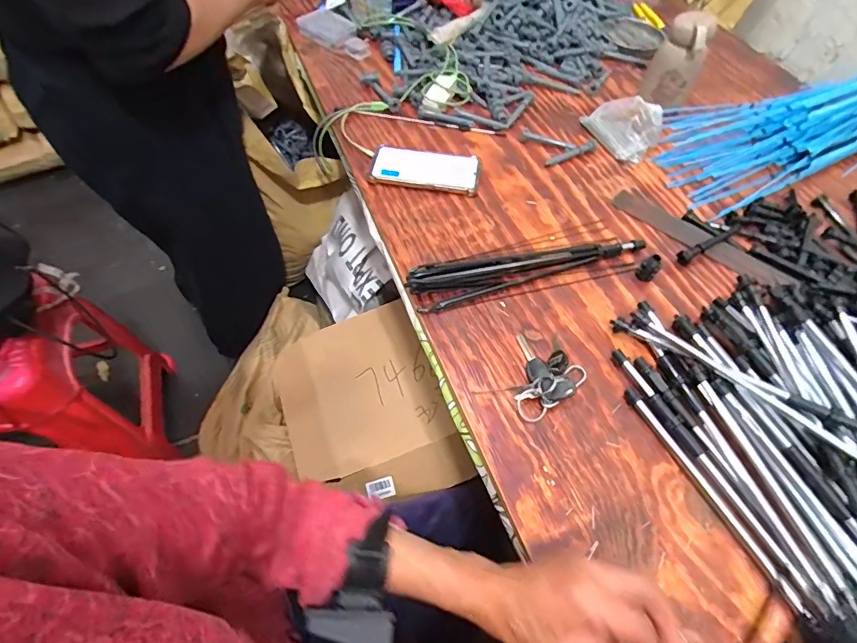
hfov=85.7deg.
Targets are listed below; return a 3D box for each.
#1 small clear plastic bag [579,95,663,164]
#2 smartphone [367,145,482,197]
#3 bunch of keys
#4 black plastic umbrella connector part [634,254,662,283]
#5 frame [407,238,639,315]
[{"bbox_3d":[0.313,-0.321,0.746,0.077,0.057,0.123,-27,62,-18],"label":"small clear plastic bag"},{"bbox_3d":[-0.003,-0.236,0.702,0.164,0.014,0.085,8,57,2],"label":"smartphone"},{"bbox_3d":[0.119,0.063,0.512,0.089,0.025,0.091,31,61,16],"label":"bunch of keys"},{"bbox_3d":[0.289,-0.073,0.599,0.024,0.039,0.020,35,62,19],"label":"black plastic umbrella connector part"},{"bbox_3d":[0.130,-0.077,0.598,0.316,0.025,0.047,-15,59,-12],"label":"frame"}]

